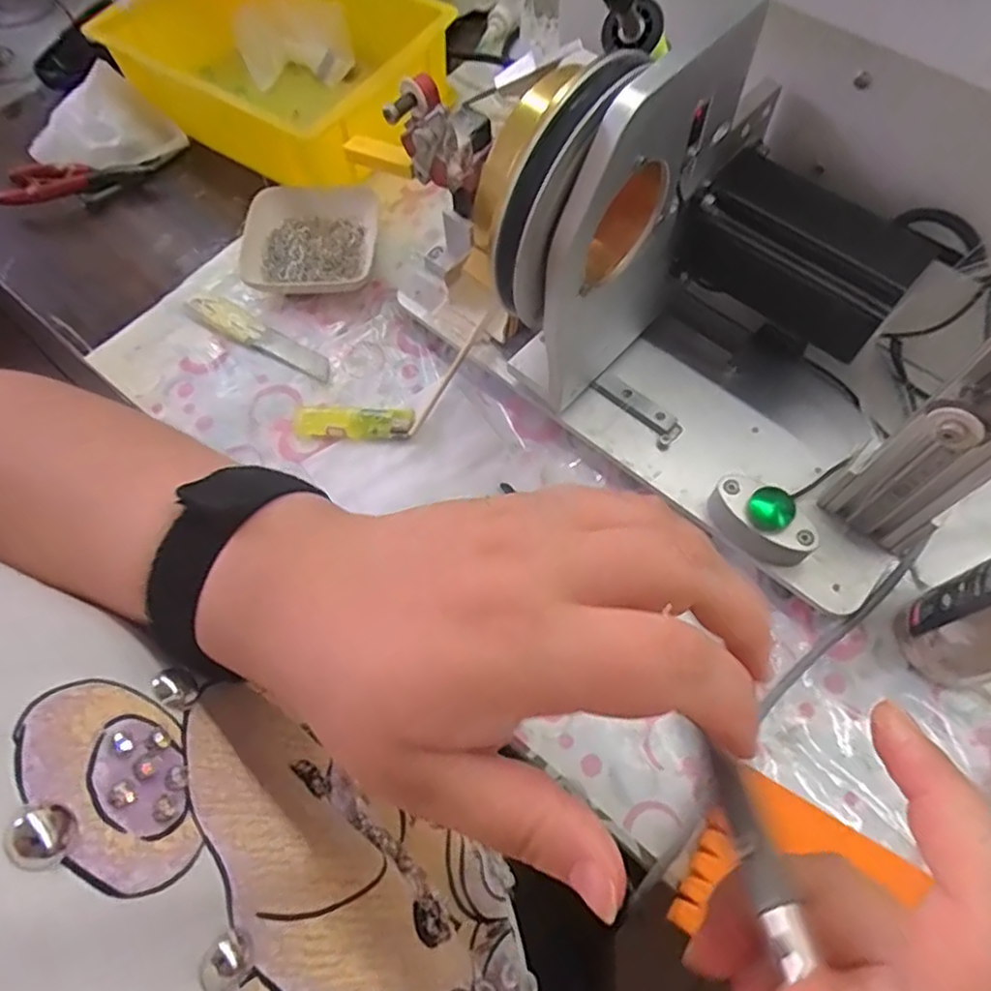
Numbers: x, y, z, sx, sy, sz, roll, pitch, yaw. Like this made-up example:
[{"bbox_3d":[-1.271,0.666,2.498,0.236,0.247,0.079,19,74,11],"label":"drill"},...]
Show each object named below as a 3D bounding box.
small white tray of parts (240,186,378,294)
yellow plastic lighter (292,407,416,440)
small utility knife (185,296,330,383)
[{"bbox_3d":[-0.140,-0.190,0.494,0.102,0.034,0.094,-10,64,-3],"label":"small white tray of parts"},{"bbox_3d":[-0.093,-0.048,0.433,0.080,0.010,0.022,3,64,3],"label":"yellow plastic lighter"},{"bbox_3d":[-0.169,-0.115,0.469,0.123,0.016,0.021,27,68,14],"label":"small utility knife"}]

